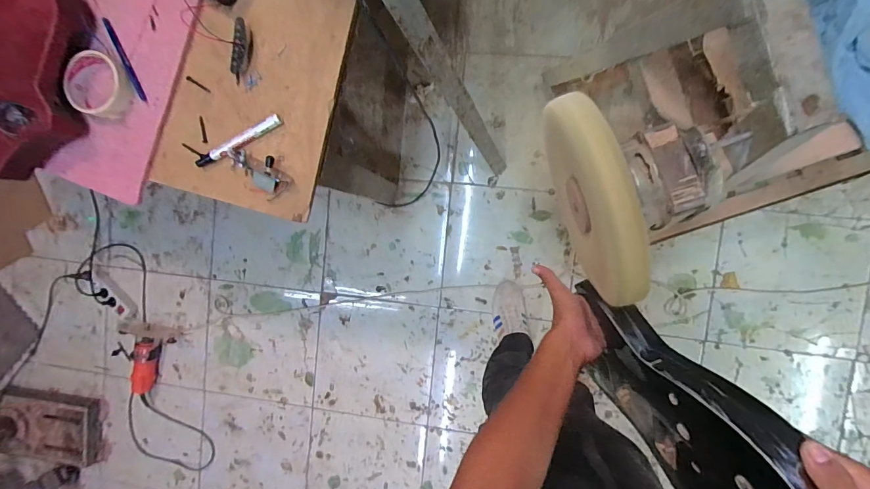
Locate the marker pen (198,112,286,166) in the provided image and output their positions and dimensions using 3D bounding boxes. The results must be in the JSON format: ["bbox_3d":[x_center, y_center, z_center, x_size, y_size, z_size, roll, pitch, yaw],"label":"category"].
[{"bbox_3d":[-0.288,-0.149,0.584,0.144,0.015,0.018,-26,90,8],"label":"marker pen"}]

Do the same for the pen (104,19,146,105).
[{"bbox_3d":[-0.460,-0.274,0.594,0.010,0.008,0.130,-24,89,9],"label":"pen"}]

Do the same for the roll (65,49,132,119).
[{"bbox_3d":[-0.493,-0.234,0.589,0.090,0.029,0.089,14,95,6],"label":"roll"}]

